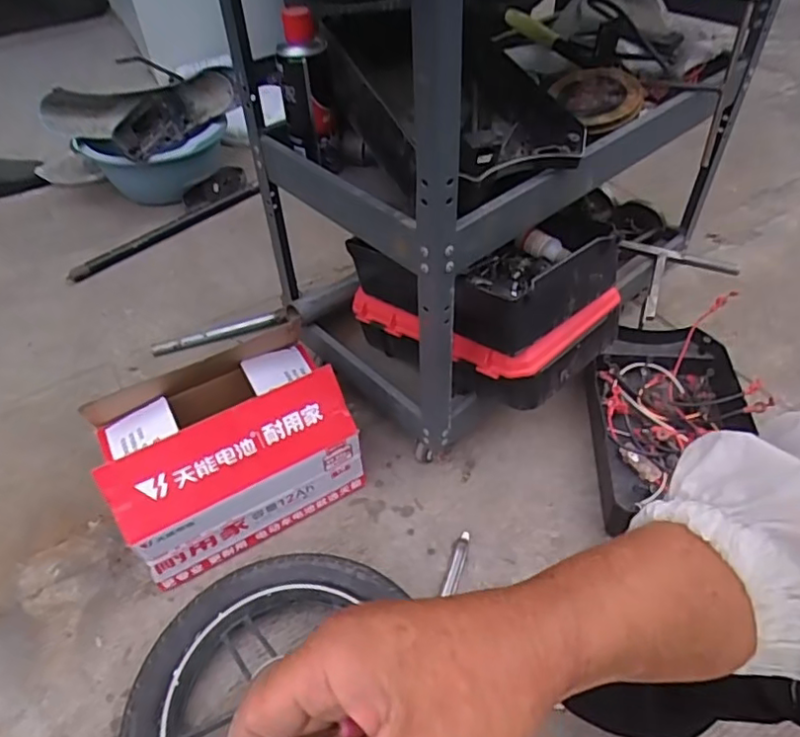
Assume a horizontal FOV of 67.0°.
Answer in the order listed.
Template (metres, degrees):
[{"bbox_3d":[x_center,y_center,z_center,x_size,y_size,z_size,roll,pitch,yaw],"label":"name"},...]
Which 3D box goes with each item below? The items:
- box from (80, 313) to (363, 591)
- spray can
[{"bbox_3d":[-0.242,0.111,0.868,0.309,0.216,0.211,-25,50,-19],"label":"box"},{"bbox_3d":[-0.117,-0.355,0.754,0.060,0.172,0.072,-9,49,-6],"label":"spray can"}]

